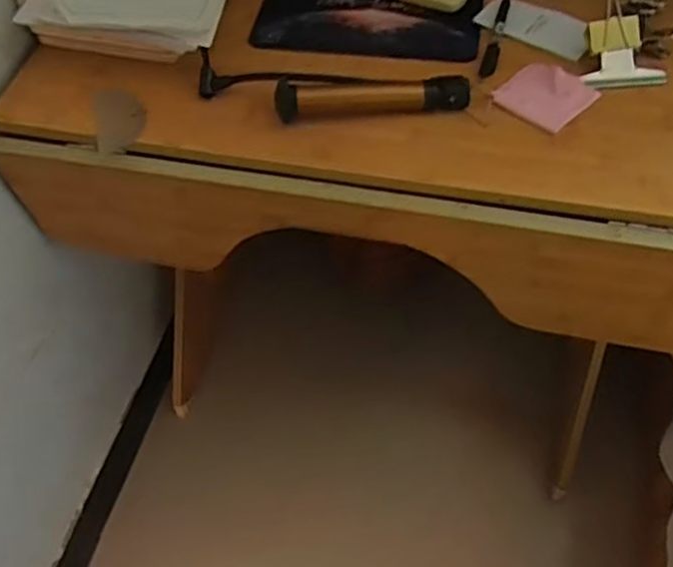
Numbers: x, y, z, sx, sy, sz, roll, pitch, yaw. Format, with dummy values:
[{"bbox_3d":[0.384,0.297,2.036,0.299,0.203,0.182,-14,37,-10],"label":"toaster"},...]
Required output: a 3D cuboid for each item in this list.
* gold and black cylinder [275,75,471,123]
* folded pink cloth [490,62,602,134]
[{"bbox_3d":[0.036,-0.185,0.720,0.190,0.030,0.027,-2,53,0],"label":"gold and black cylinder"},{"bbox_3d":[0.214,-0.193,0.734,0.088,0.005,0.084,-38,61,-23],"label":"folded pink cloth"}]

